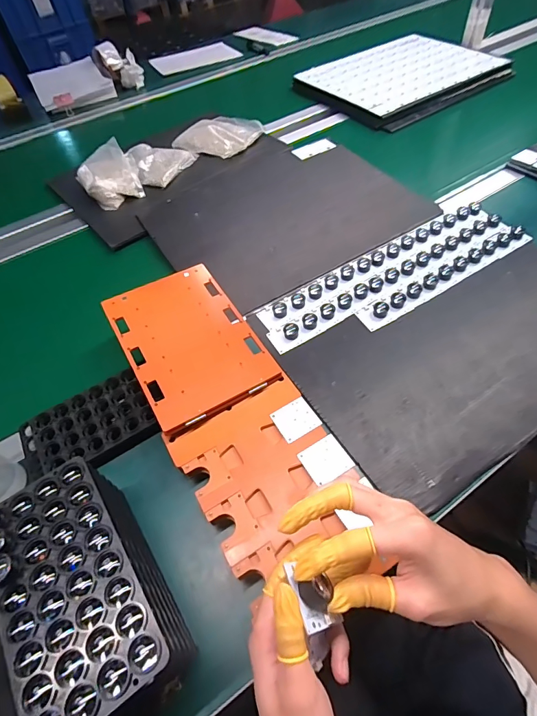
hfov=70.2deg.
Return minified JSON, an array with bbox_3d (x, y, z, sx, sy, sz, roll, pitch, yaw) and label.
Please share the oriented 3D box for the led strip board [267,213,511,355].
[{"bbox_3d":[0.205,-0.132,0.612,0.464,0.015,0.047,-28,58,-13],"label":"led strip board"}]

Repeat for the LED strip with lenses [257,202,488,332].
[{"bbox_3d":[0.186,-0.164,0.637,0.453,0.012,0.048,-29,58,-14],"label":"LED strip with lenses"}]

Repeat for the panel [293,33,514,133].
[{"bbox_3d":[0.366,-0.785,1.076,0.484,0.053,0.366,-31,59,-15],"label":"panel"}]

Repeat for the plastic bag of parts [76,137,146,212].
[{"bbox_3d":[-0.347,-0.396,0.830,0.117,0.050,0.166,-32,59,-16],"label":"plastic bag of parts"}]

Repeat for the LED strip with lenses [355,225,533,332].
[{"bbox_3d":[0.284,-0.136,0.607,0.333,0.014,0.045,-29,58,-14],"label":"LED strip with lenses"}]

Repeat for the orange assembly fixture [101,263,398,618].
[{"bbox_3d":[-0.062,0.045,0.487,0.161,0.063,0.401,-29,58,-14],"label":"orange assembly fixture"}]

